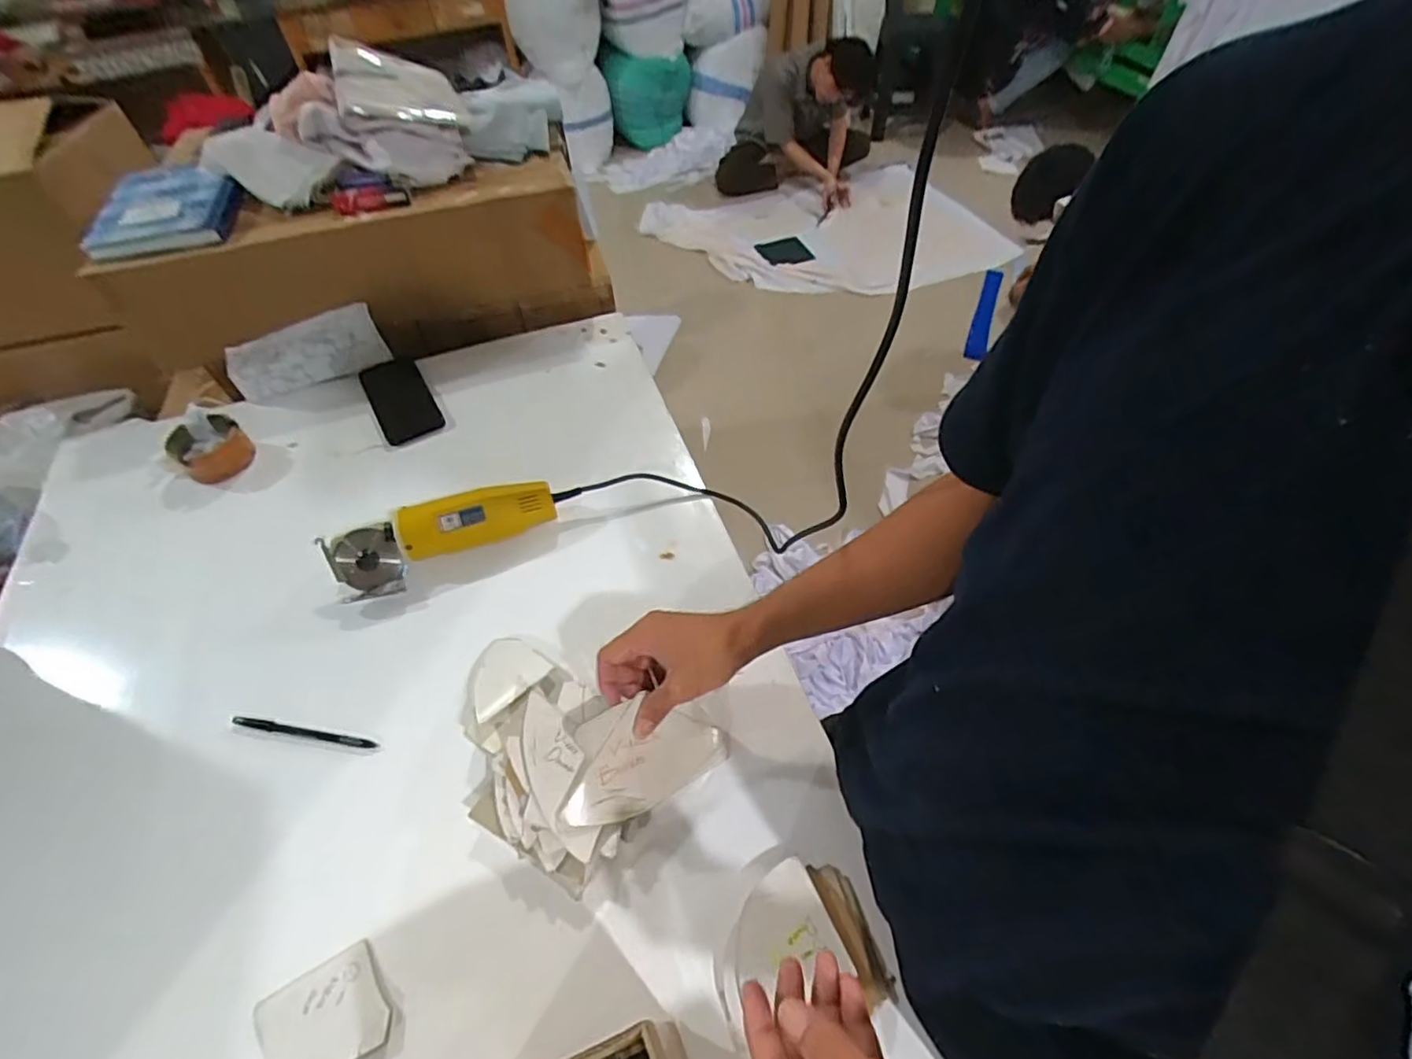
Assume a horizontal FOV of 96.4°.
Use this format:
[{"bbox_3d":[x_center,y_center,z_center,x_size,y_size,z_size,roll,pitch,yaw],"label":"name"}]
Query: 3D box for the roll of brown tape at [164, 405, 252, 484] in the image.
[{"bbox_3d":[-0.636,-0.106,0.812,0.090,0.050,0.083,30,59,24],"label":"roll of brown tape"}]

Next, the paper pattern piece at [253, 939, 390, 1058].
[{"bbox_3d":[-0.284,0.363,0.467,0.082,0.007,0.073,-25,51,-20],"label":"paper pattern piece"}]

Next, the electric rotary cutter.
[{"bbox_3d":[-0.290,0.005,0.706,0.240,0.059,0.068,-23,54,-14],"label":"electric rotary cutter"}]

